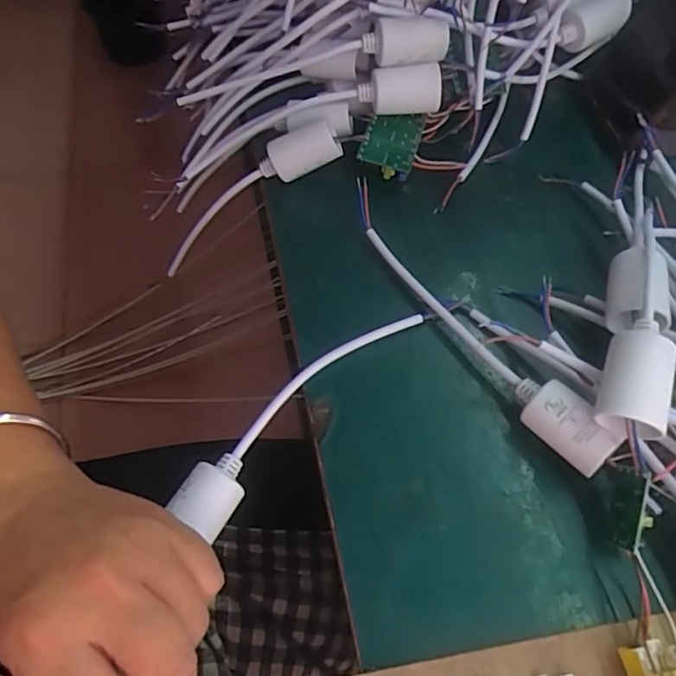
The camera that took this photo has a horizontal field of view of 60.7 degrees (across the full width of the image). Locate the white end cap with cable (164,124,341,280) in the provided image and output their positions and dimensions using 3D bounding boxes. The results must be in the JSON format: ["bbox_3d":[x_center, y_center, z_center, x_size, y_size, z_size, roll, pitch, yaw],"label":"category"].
[{"bbox_3d":[-0.075,-0.096,0.411,0.172,0.036,0.027,-28,55,27],"label":"white end cap with cable"}]

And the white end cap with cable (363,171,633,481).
[{"bbox_3d":[0.069,-0.010,0.316,0.024,0.032,0.203,-30,64,-18],"label":"white end cap with cable"}]

